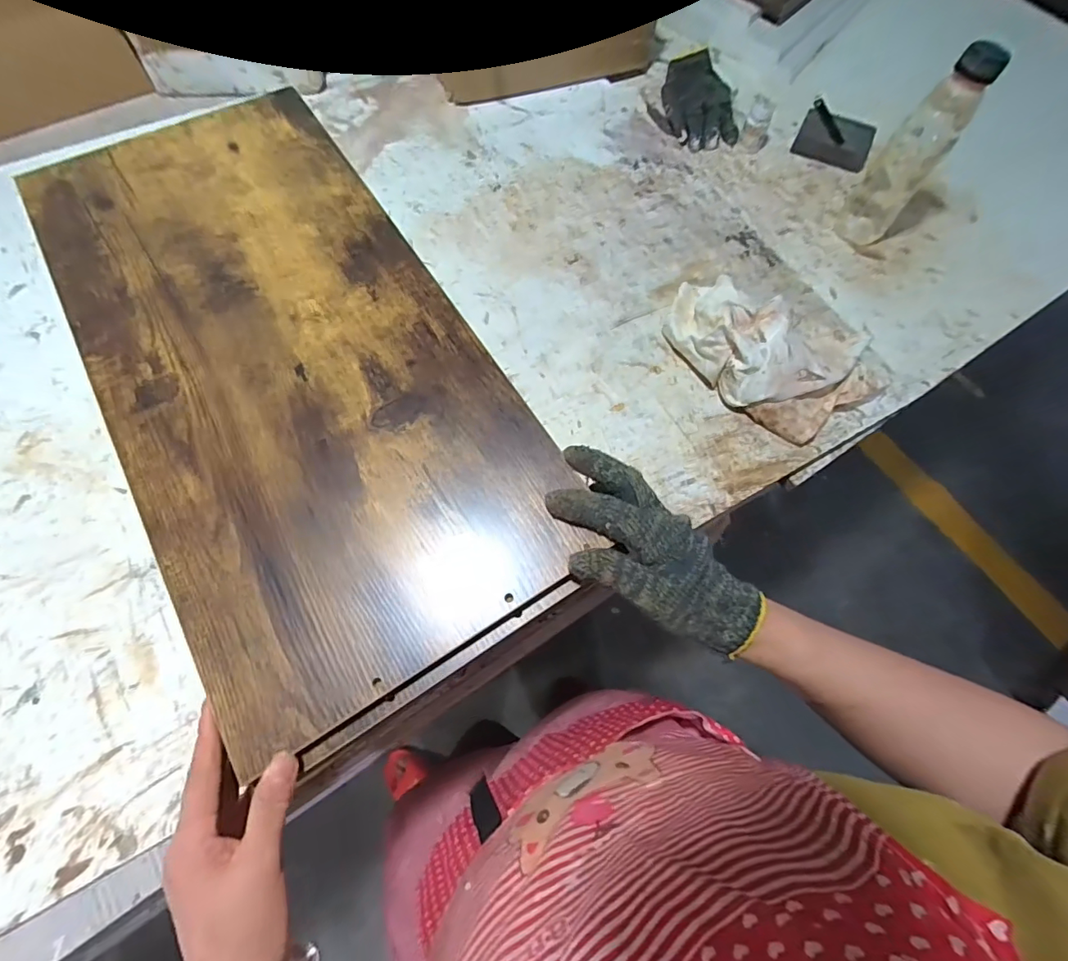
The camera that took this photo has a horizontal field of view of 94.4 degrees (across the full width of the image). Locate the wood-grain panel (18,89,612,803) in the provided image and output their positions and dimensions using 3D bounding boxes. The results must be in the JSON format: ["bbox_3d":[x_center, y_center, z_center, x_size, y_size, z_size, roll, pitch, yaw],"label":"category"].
[{"bbox_3d":[-0.203,-0.109,0.408,0.271,0.019,0.579,-29,72,-13],"label":"wood-grain panel"}]

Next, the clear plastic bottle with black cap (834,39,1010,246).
[{"bbox_3d":[0.433,-0.372,0.572,0.061,0.194,0.054,32,71,10],"label":"clear plastic bottle with black cap"}]

